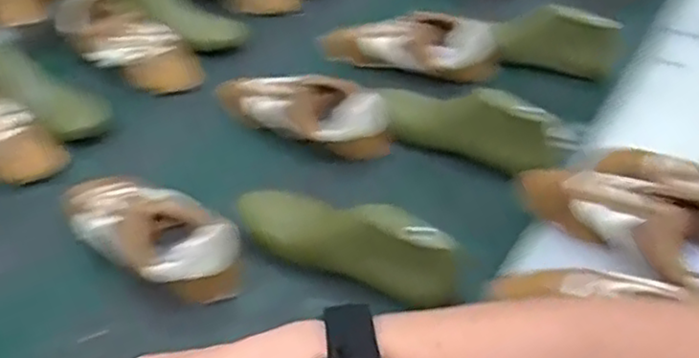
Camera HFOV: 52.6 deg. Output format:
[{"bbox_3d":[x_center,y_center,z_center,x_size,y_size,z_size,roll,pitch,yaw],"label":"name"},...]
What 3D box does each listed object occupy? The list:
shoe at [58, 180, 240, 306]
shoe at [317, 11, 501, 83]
[{"bbox_3d":[-0.210,0.050,0.743,0.225,0.068,0.098,24,48,27],"label":"shoe"},{"bbox_3d":[0.081,-0.189,1.009,0.249,0.067,0.075,1,42,4],"label":"shoe"}]

